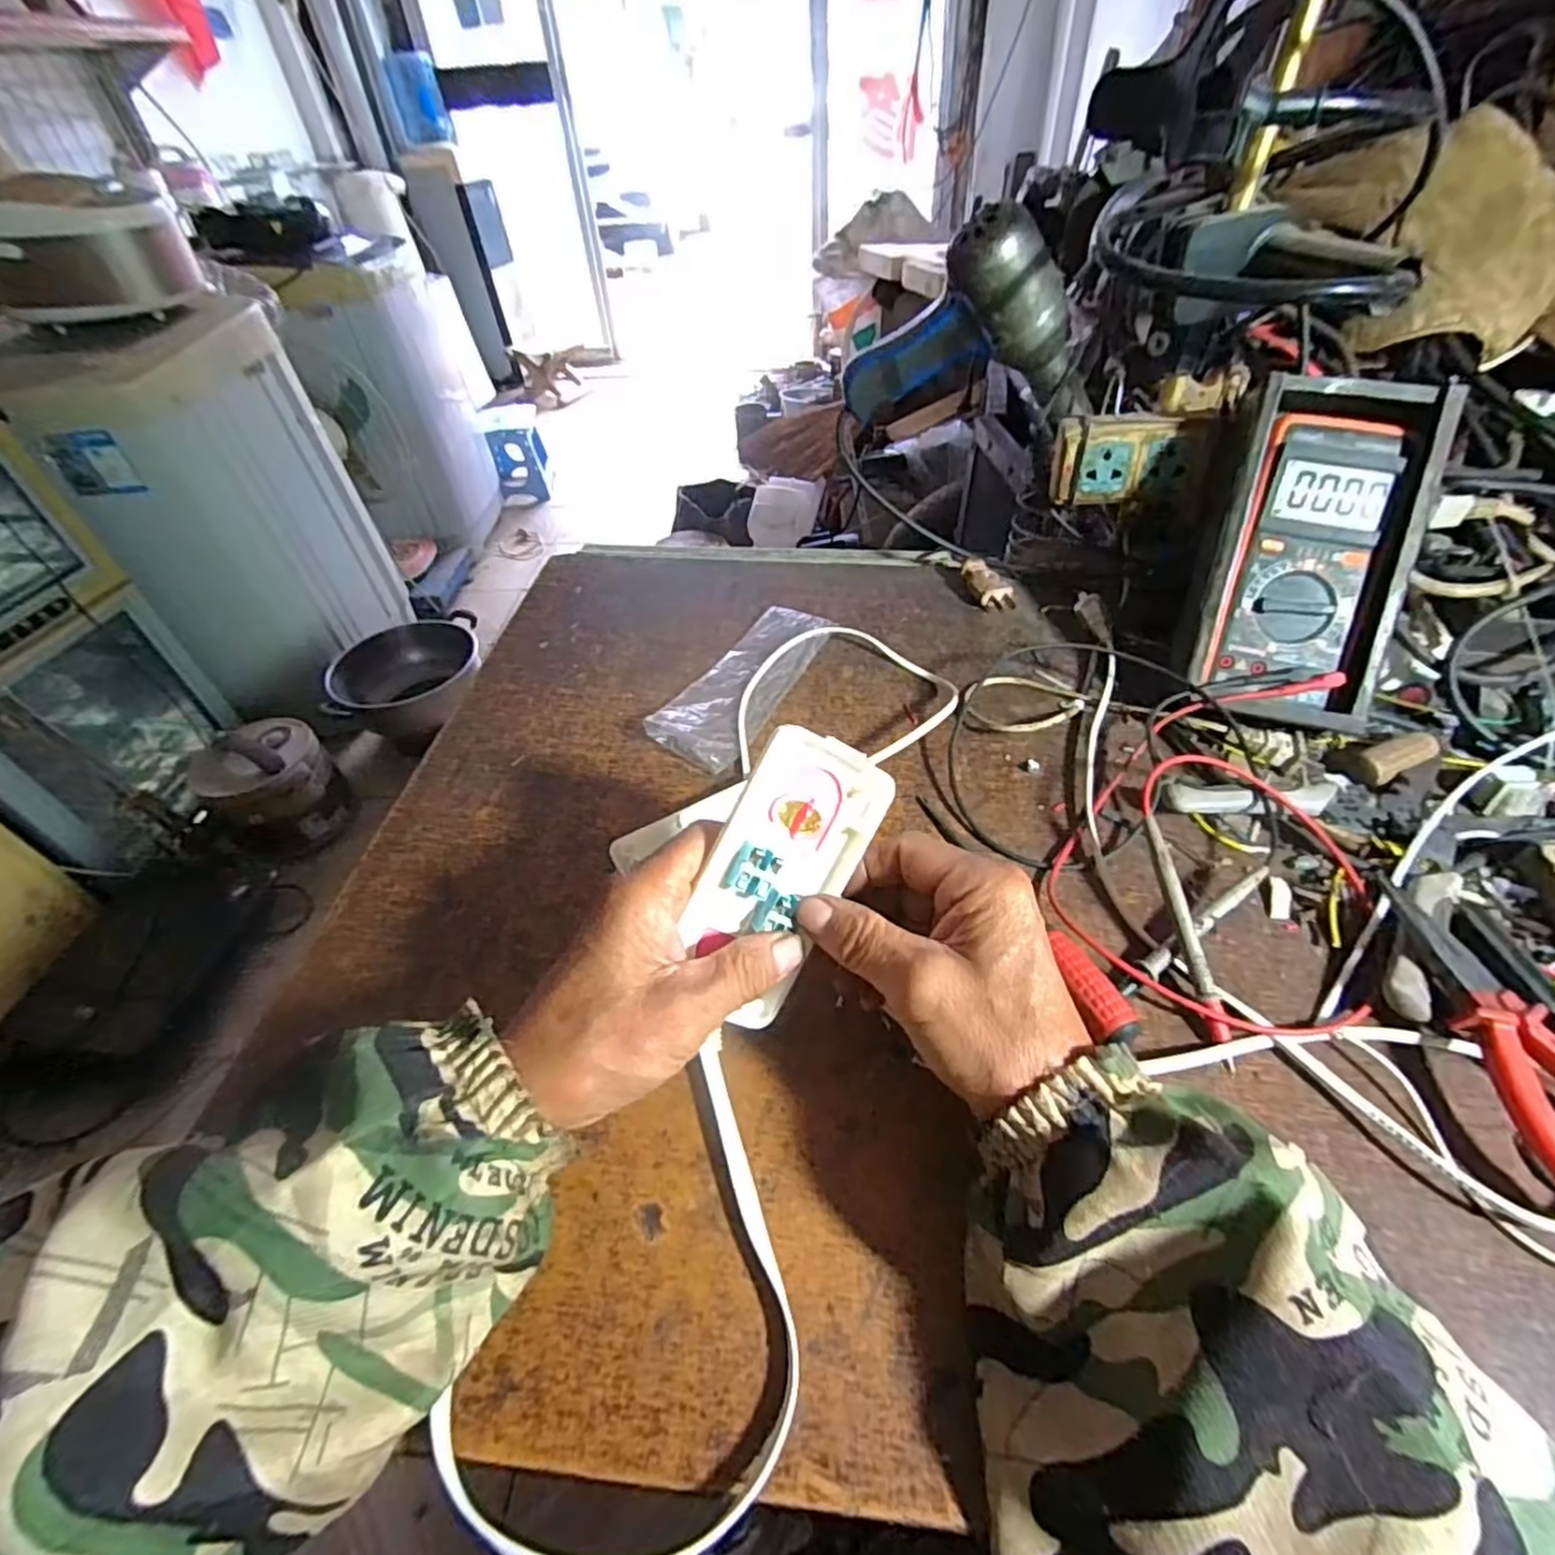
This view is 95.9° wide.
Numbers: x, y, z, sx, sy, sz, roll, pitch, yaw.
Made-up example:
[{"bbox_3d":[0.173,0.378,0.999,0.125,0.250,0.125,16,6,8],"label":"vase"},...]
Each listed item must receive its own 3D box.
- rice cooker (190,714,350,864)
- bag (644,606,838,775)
[{"bbox_3d":[-1.003,0.019,1.404,0.239,0.235,0.221,31,56,29],"label":"rice cooker"},{"bbox_3d":[-0.024,-0.074,0.510,0.069,0.020,0.176,18,50,20],"label":"bag"}]

